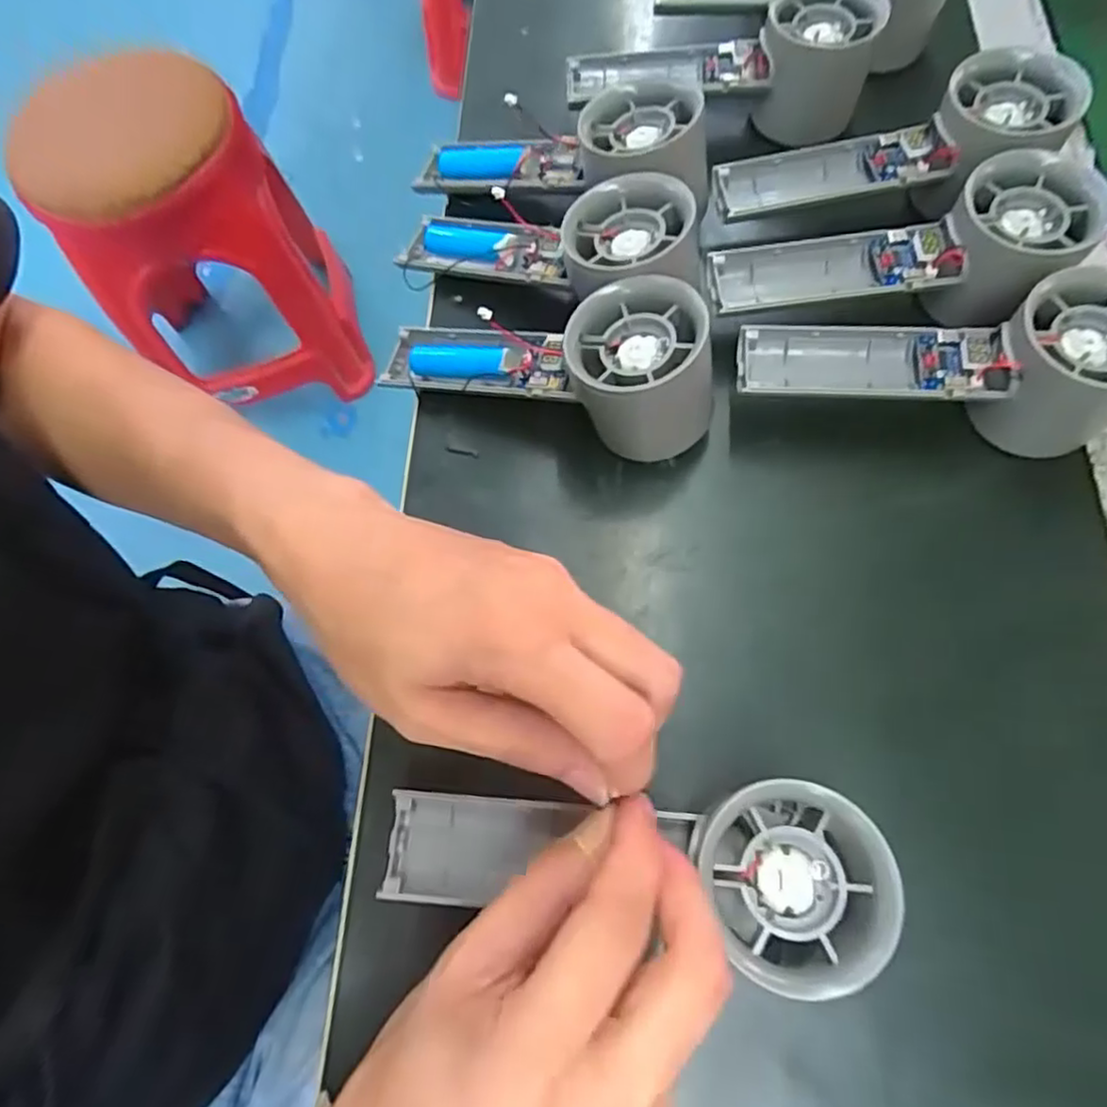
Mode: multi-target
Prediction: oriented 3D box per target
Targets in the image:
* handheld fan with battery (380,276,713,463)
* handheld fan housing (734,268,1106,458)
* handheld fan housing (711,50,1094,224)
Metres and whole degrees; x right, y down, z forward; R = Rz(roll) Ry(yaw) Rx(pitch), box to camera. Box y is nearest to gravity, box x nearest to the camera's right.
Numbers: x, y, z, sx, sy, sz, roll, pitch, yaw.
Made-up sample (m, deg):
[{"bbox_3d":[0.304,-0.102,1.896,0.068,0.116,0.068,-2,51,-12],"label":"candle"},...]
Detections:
[{"bbox_3d":[-0.006,-0.078,0.312,0.163,0.061,0.064,8,64,28],"label":"handheld fan with battery"},{"bbox_3d":[0.163,-0.080,0.294,0.160,0.059,0.050,6,65,14],"label":"handheld fan housing"},{"bbox_3d":[0.164,-0.191,0.334,0.164,0.044,0.063,-9,65,14],"label":"handheld fan housing"}]

